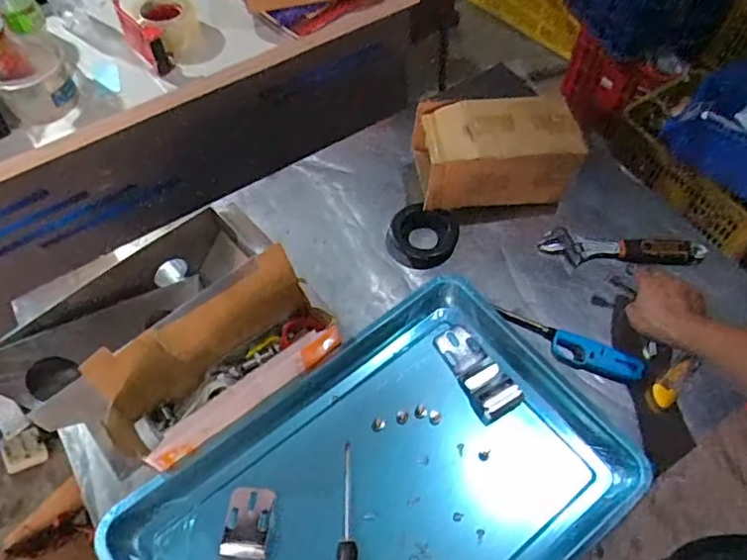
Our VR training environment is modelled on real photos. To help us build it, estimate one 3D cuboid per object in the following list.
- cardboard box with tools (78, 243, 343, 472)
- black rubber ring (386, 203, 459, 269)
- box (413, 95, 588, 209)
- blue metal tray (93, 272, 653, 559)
[{"bbox_3d":[-0.197,0.111,0.768,0.291,0.149,0.143,-36,64,-18],"label":"cardboard box with tools"},{"bbox_3d":[0.080,-0.070,0.949,0.110,0.027,0.108,-1,59,1],"label":"black rubber ring"},{"bbox_3d":[0.200,-0.197,0.953,0.258,0.150,0.150,-2,59,0],"label":"box"},{"bbox_3d":[0.009,0.277,0.734,0.613,0.059,0.396,-37,65,-19],"label":"blue metal tray"}]

